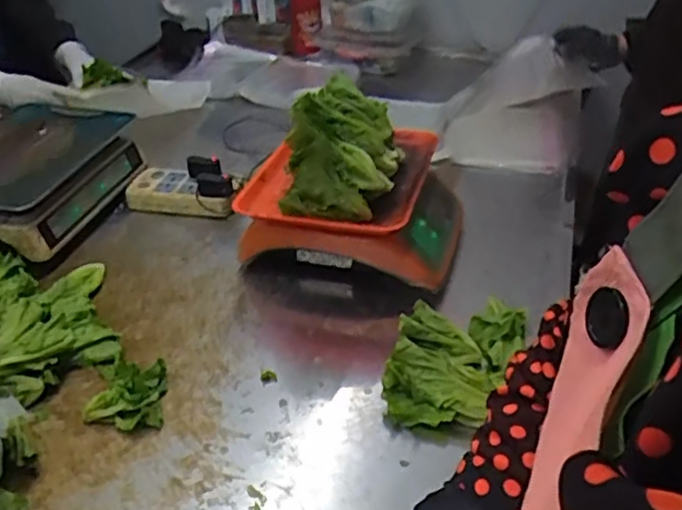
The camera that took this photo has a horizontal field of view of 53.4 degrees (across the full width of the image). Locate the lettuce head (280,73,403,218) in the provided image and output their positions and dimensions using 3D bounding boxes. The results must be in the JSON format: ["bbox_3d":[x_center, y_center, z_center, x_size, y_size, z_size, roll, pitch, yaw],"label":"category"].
[{"bbox_3d":[0.007,-0.148,0.896,0.128,0.103,0.214,6,36,10],"label":"lettuce head"}]

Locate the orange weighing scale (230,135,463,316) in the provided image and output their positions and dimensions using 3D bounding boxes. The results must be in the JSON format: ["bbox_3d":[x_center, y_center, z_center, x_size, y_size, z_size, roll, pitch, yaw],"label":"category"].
[{"bbox_3d":[0.027,-0.059,0.975,0.273,0.136,0.294,13,37,16],"label":"orange weighing scale"}]

